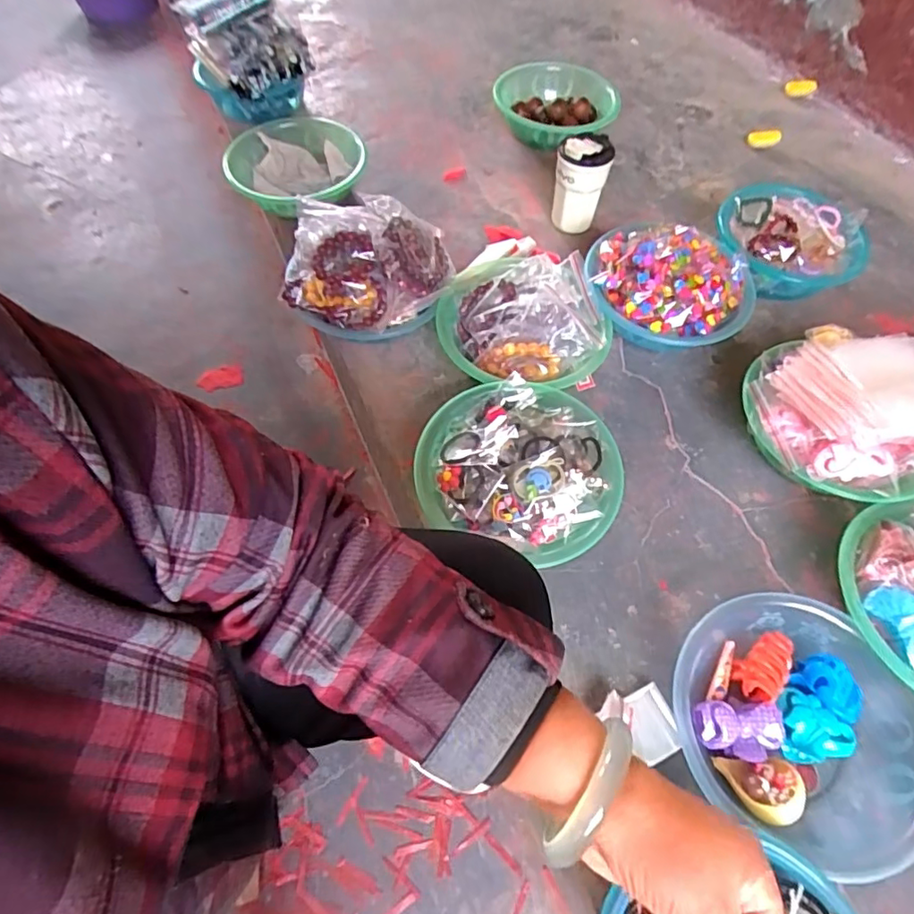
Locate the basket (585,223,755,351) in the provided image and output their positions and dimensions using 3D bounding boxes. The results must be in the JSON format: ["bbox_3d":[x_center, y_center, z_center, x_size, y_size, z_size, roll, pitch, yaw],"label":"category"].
[{"bbox_3d":[0.302,-0.241,0.824,0.233,0.117,0.196,14,60,6],"label":"basket"}]

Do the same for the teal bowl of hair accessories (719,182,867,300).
[{"bbox_3d":[0.516,-0.343,0.890,0.209,0.091,0.204,1,59,-1],"label":"teal bowl of hair accessories"}]

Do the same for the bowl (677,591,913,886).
[{"bbox_3d":[0.337,0.263,0.559,0.223,0.072,0.214,1,59,-1],"label":"bowl"}]

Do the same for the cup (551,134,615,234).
[{"bbox_3d":[0.200,-0.445,0.915,0.078,0.144,0.077,1,59,-1],"label":"cup"}]

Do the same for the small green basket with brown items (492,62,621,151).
[{"bbox_3d":[0.184,-0.663,1.076,0.234,0.098,0.217,7,59,2],"label":"small green basket with brown items"}]

